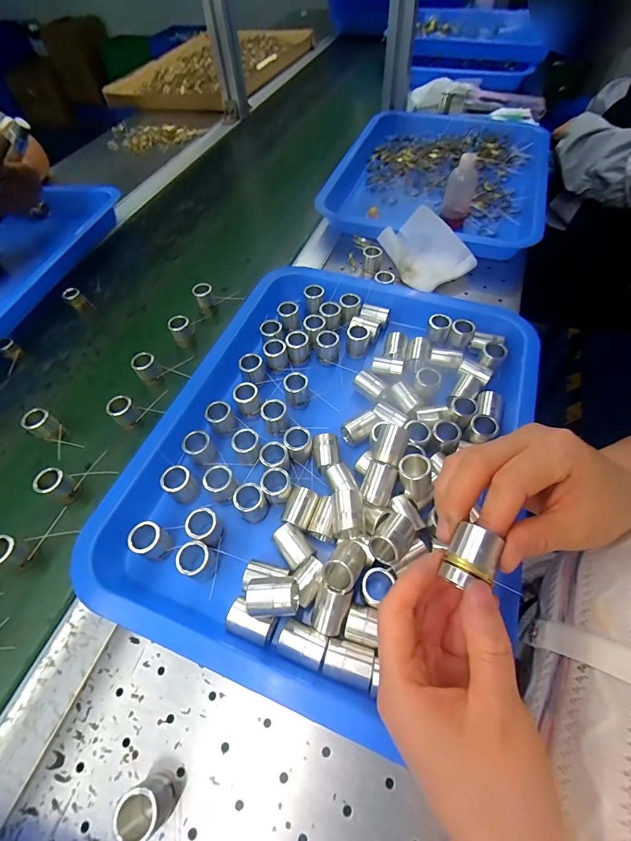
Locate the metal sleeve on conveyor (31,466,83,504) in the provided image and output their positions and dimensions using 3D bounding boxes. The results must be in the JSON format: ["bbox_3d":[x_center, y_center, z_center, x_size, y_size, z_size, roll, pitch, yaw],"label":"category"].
[{"bbox_3d":[-0.223,0.056,0.317,0.019,0.030,0.022,20,60,16],"label":"metal sleeve on conveyor"}]

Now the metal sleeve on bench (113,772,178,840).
[{"bbox_3d":[-0.092,0.212,0.202,0.020,0.033,0.022,-2,56,2],"label":"metal sleeve on bench"}]

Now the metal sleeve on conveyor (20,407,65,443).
[{"bbox_3d":[-0.260,0.007,0.355,0.025,0.032,0.023,29,63,21],"label":"metal sleeve on conveyor"}]

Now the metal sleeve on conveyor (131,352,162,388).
[{"bbox_3d":[-0.178,-0.054,0.389,0.022,0.030,0.020,-36,62,-19],"label":"metal sleeve on conveyor"}]

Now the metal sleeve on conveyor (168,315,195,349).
[{"bbox_3d":[-0.151,-0.101,0.418,0.021,0.031,0.017,-15,57,-7],"label":"metal sleeve on conveyor"}]

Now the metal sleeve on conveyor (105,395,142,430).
[{"bbox_3d":[-0.184,-0.007,0.359,0.019,0.033,0.023,39,66,25],"label":"metal sleeve on conveyor"}]

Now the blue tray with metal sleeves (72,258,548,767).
[{"bbox_3d":[0.019,0.012,0.325,0.304,0.042,0.379,17,59,14],"label":"blue tray with metal sleeves"}]

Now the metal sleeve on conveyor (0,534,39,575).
[{"bbox_3d":[-0.239,0.105,0.287,0.022,0.028,0.023,-2,56,2],"label":"metal sleeve on conveyor"}]

